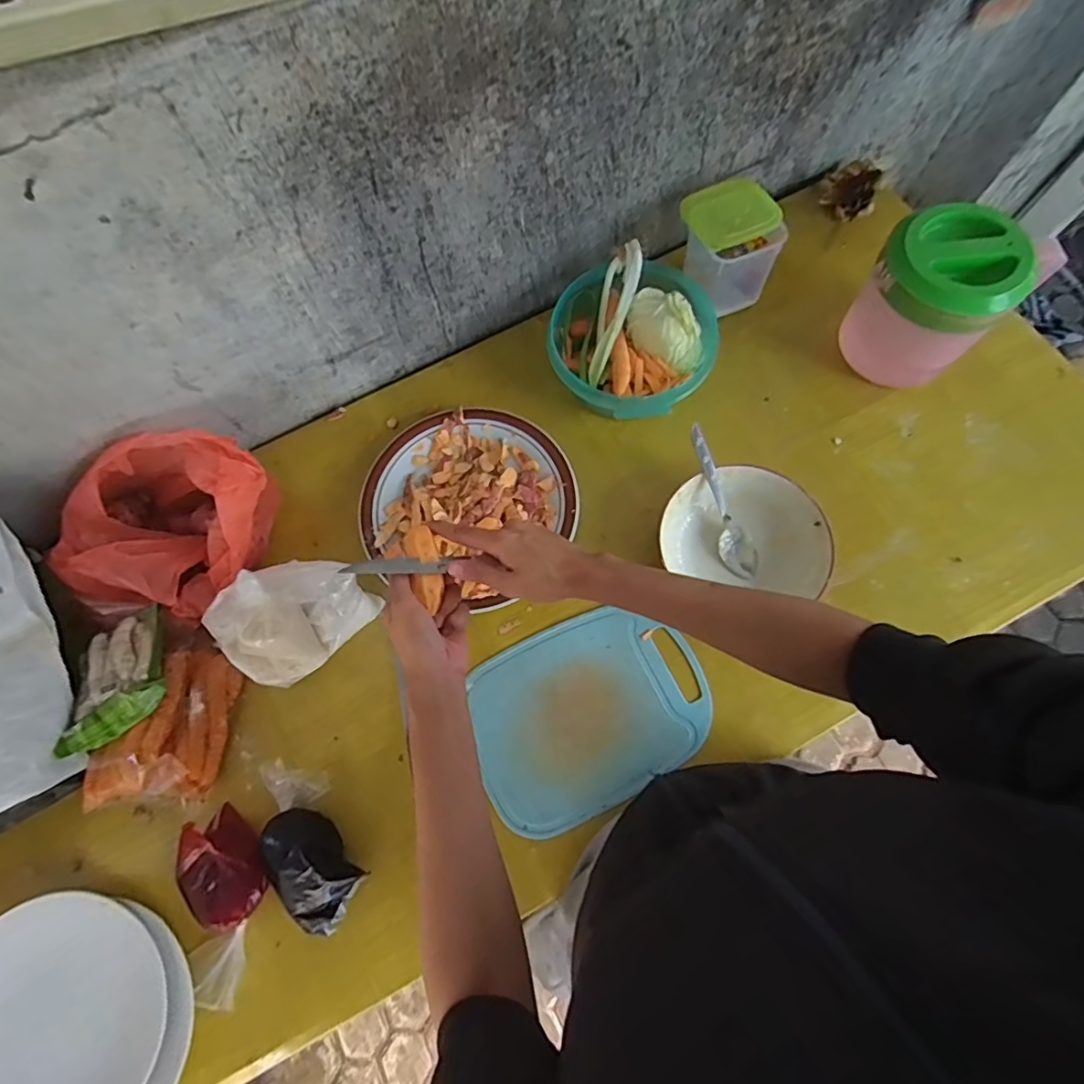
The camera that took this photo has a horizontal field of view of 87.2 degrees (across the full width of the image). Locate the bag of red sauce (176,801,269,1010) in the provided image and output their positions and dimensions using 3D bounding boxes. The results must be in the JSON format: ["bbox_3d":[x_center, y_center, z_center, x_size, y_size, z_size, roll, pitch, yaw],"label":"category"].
[{"bbox_3d":[-0.297,0.335,0.528,0.075,0.037,0.157,-21,74,-3],"label":"bag of red sauce"}]

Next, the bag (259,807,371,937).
[{"bbox_3d":[-0.222,0.308,0.535,0.107,0.039,0.072,40,80,13],"label":"bag"}]

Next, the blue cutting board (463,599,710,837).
[{"bbox_3d":[0.050,0.172,0.589,0.238,0.009,0.180,-23,72,-6],"label":"blue cutting board"}]

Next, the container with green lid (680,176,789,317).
[{"bbox_3d":[0.228,-0.364,0.713,0.092,0.117,0.102,-26,74,-4],"label":"container with green lid"}]

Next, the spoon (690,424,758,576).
[{"bbox_3d":[0.194,-0.042,0.623,0.034,0.013,0.173,-23,95,-6],"label":"spoon"}]

